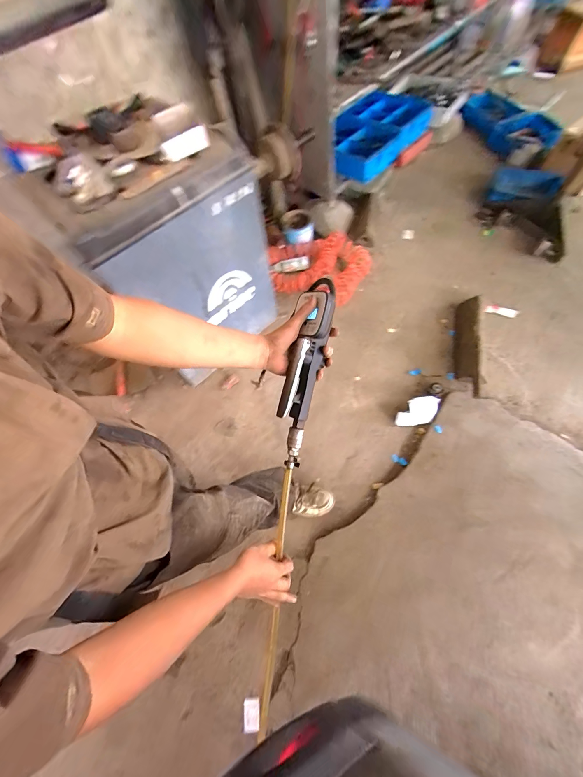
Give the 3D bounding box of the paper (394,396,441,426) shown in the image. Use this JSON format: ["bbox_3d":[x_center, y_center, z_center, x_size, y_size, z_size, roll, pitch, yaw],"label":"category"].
[{"bbox_3d":[0.545,0.098,1.330,0.202,0.030,0.111,-13,85,-3],"label":"paper"}]

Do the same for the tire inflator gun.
[{"bbox_3d":[0.021,-0.019,0.548,0.057,0.062,0.328,13,97,10],"label":"tire inflator gun"}]

